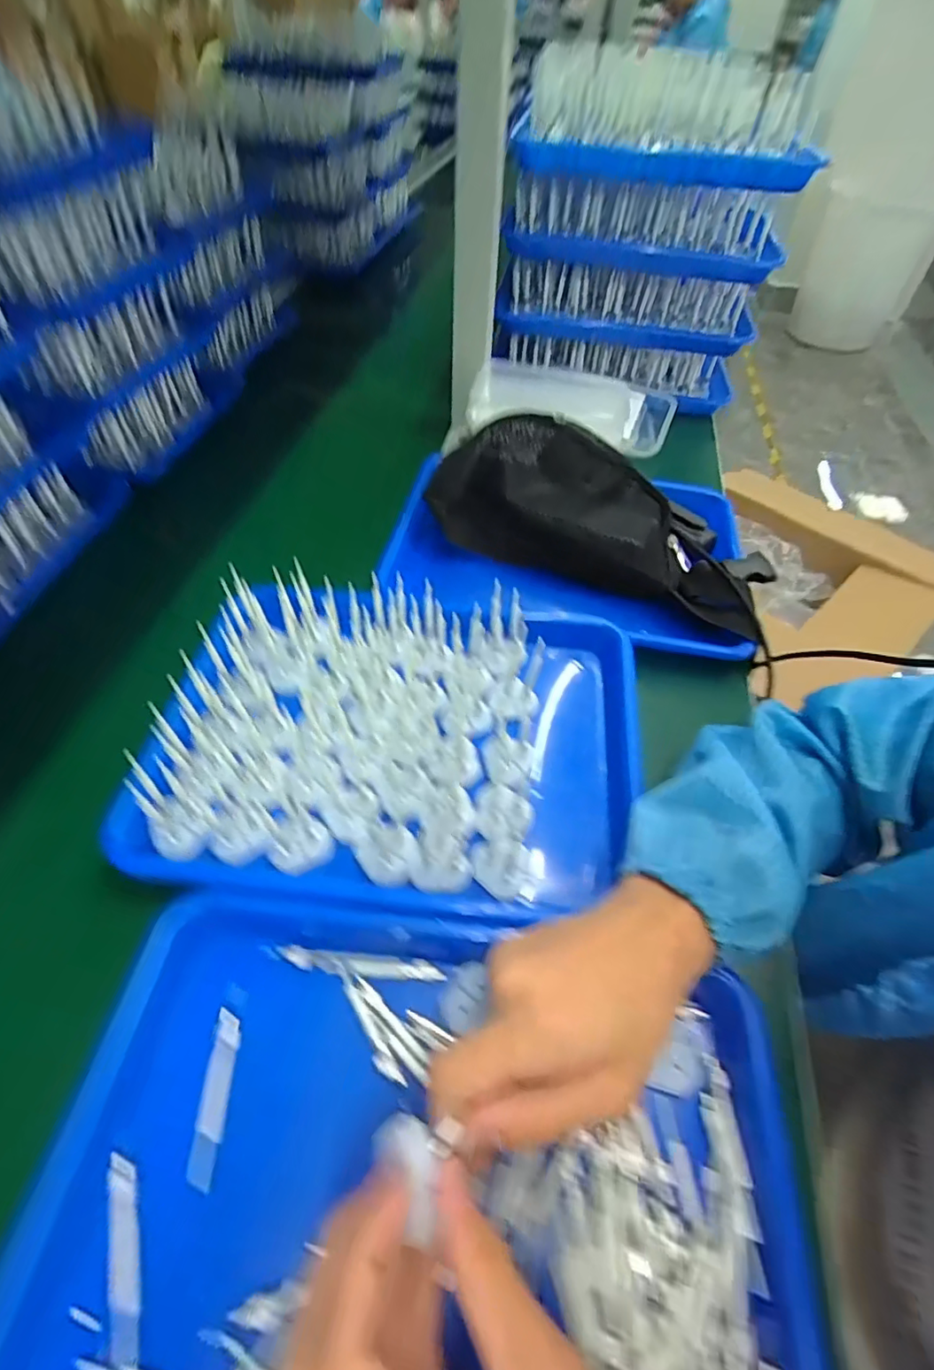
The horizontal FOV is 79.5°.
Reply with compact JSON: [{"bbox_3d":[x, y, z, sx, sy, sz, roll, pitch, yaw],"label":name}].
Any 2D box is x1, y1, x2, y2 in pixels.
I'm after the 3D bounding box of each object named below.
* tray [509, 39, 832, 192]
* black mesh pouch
[{"bbox_3d":[0.215,-0.676,0.660,0.292,0.083,0.426,5,51,1],"label":"tray"},{"bbox_3d":[0.132,-0.165,0.529,0.317,0.094,0.136,23,54,14],"label":"black mesh pouch"}]

